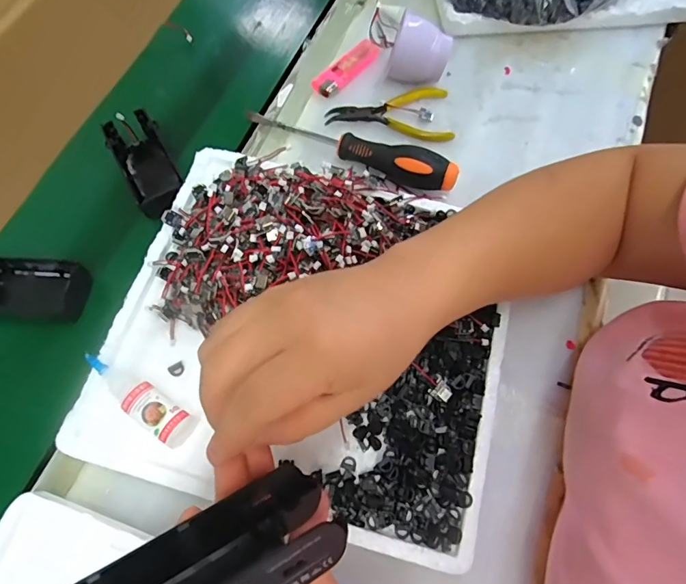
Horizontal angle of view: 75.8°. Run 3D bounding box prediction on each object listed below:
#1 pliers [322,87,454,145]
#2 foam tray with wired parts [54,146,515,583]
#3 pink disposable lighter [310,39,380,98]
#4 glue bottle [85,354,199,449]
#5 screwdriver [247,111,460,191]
[{"bbox_3d":[0.043,-0.165,0.409,0.115,0.007,0.059,-4,67,-3],"label":"pliers"},{"bbox_3d":[-0.022,0.017,0.306,0.273,0.050,0.255,15,68,5],"label":"foam tray with wired parts"},{"bbox_3d":[0.005,-0.217,0.428,0.022,0.015,0.079,42,73,15],"label":"pink disposable lighter"},{"bbox_3d":[-0.136,0.069,0.291,0.090,0.020,0.023,31,70,11],"label":"glue bottle"},{"bbox_3d":[0.005,-0.132,0.387,0.195,0.027,0.025,24,69,9],"label":"screwdriver"}]

